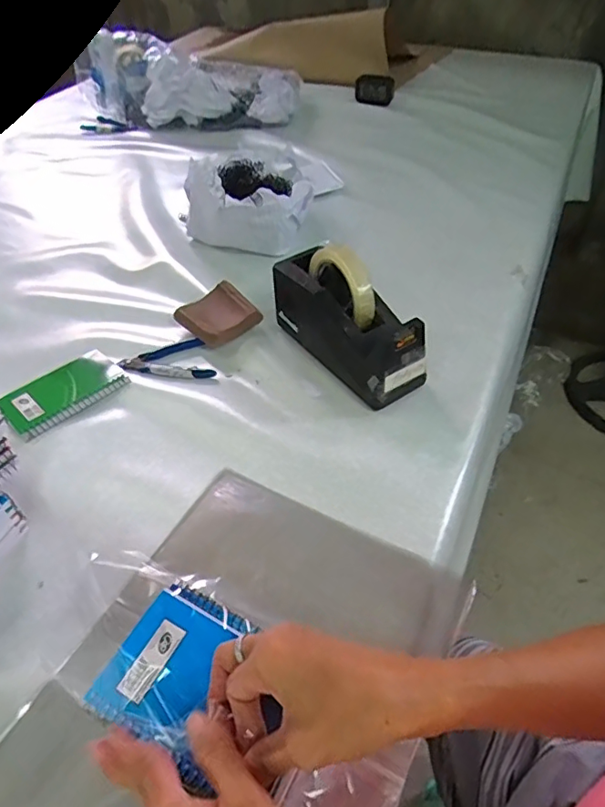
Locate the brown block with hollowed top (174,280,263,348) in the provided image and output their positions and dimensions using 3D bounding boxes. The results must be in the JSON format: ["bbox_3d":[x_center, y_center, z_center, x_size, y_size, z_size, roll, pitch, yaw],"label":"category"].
[{"bbox_3d":[-0.104,-0.111,0.656,0.086,0.026,0.086,-34,54,-26],"label":"brown block with hollowed top"}]

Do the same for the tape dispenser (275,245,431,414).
[{"bbox_3d":[0.047,-0.099,0.575,0.069,0.120,0.200,-30,53,-24],"label":"tape dispenser"}]

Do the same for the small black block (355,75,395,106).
[{"bbox_3d":[0.161,-0.715,1.170,0.104,0.062,0.020,27,53,25],"label":"small black block"}]

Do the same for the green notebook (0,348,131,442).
[{"bbox_3d":[-0.274,-0.015,0.589,0.128,0.008,0.087,-36,55,-28],"label":"green notebook"}]

